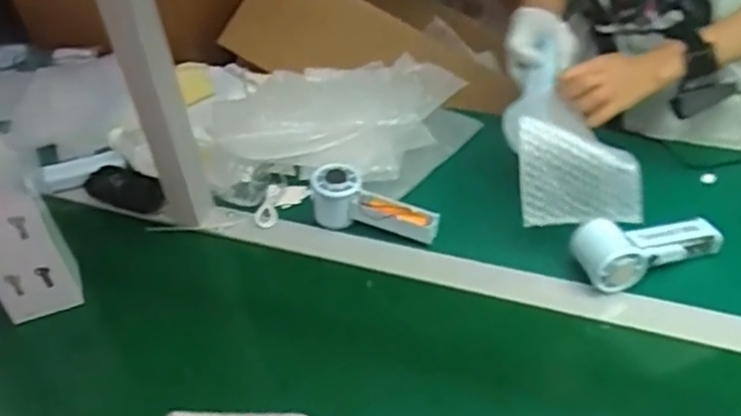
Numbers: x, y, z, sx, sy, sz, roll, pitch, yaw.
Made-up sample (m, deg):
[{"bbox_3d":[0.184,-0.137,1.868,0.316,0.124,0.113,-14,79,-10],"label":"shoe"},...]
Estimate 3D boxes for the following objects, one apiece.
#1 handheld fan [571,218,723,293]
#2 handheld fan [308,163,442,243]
[{"bbox_3d":[0.292,0.042,0.718,0.161,0.061,0.065,-15,44,-9],"label":"handheld fan"},{"bbox_3d":[0.003,-0.002,0.782,0.151,0.059,0.051,12,46,19],"label":"handheld fan"}]

